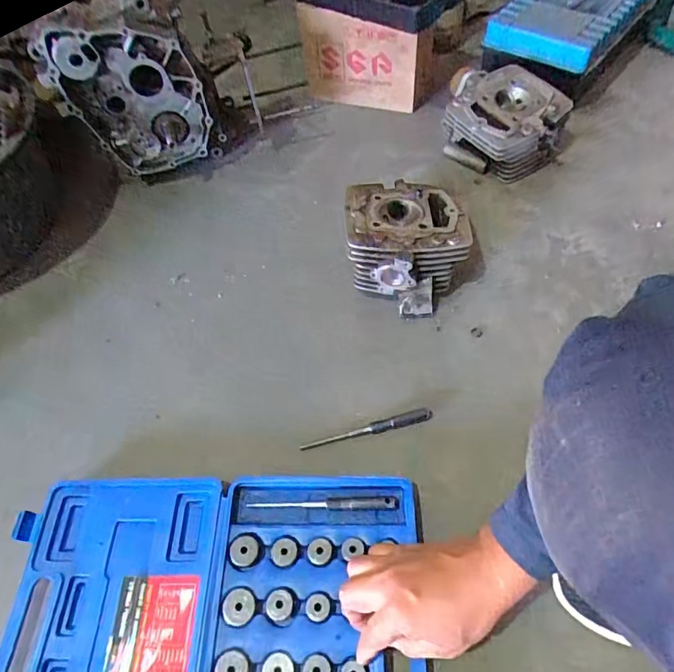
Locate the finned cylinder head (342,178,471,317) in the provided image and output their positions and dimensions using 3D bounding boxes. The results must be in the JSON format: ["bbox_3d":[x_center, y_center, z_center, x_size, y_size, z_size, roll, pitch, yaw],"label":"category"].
[{"bbox_3d":[0.094,-0.122,0.671,0.156,0.088,0.176,-3,56,0],"label":"finned cylinder head"}]

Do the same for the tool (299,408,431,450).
[{"bbox_3d":[0.035,0.109,0.569,0.156,0.008,0.015,-13,57,-6],"label":"tool"}]

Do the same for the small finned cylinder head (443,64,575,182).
[{"bbox_3d":[0.276,-0.352,0.811,0.154,0.106,0.176,-30,60,-16],"label":"small finned cylinder head"}]

